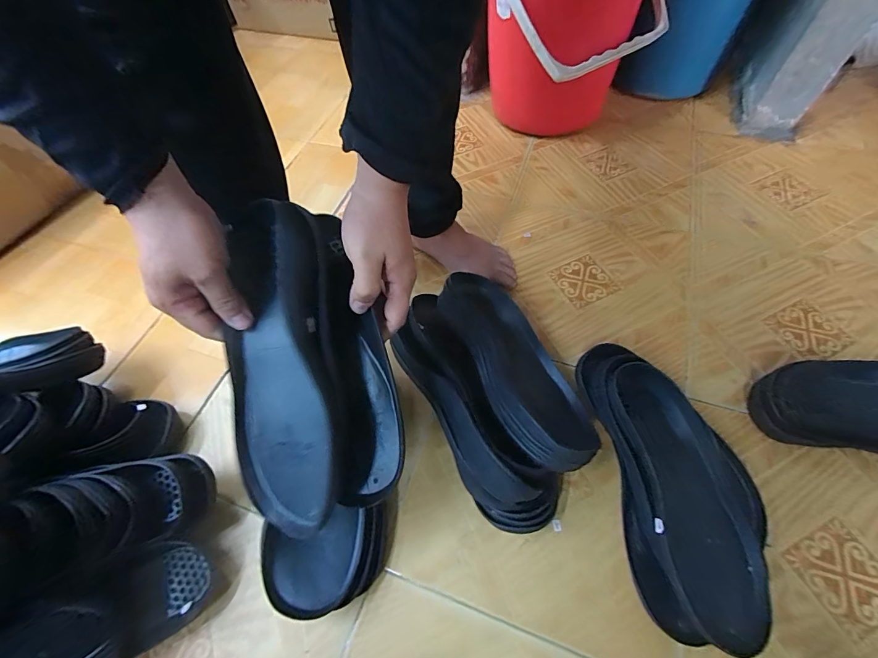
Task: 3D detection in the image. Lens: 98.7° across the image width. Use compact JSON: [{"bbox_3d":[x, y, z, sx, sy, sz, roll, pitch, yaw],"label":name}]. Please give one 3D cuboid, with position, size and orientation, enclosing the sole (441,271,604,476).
[{"bbox_3d":[0.083,0.035,0.435,0.098,0.040,0.254,-23,59,-9],"label":"sole"}]

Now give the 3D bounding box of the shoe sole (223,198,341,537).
[{"bbox_3d":[-0.133,0.031,0.327,0.103,0.044,0.269,-14,85,26],"label":"shoe sole"}]

